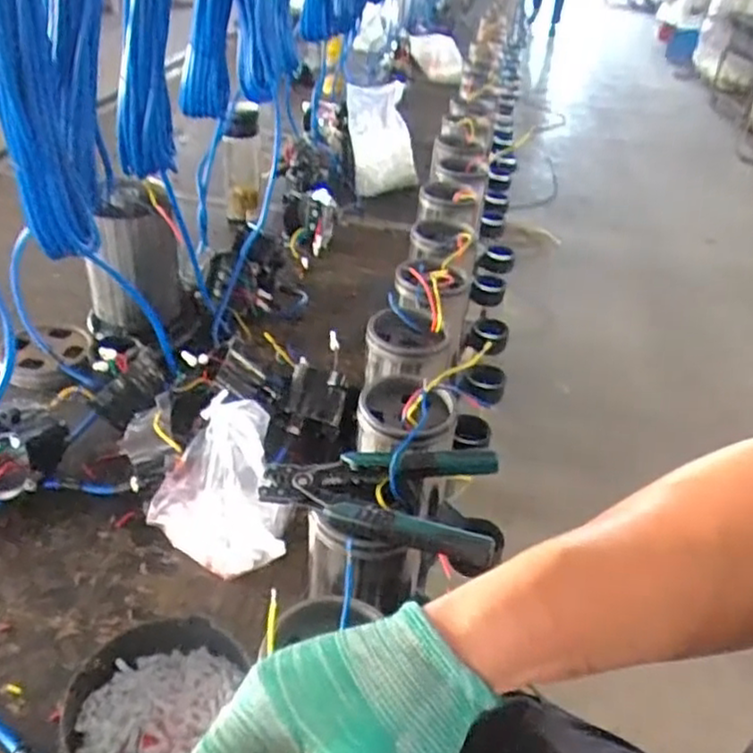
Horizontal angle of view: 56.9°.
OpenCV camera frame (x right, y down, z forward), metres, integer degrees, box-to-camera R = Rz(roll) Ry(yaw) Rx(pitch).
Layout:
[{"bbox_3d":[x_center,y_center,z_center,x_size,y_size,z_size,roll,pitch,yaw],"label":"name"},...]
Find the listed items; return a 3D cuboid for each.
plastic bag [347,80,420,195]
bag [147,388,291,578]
[{"bbox_3d":[0.000,-0.524,1.536,0.171,0.227,0.087,-18,31,-34],"label":"plastic bag"},{"bbox_3d":[-0.158,0.113,0.705,0.138,0.121,0.165,-7,39,-17],"label":"bag"}]

